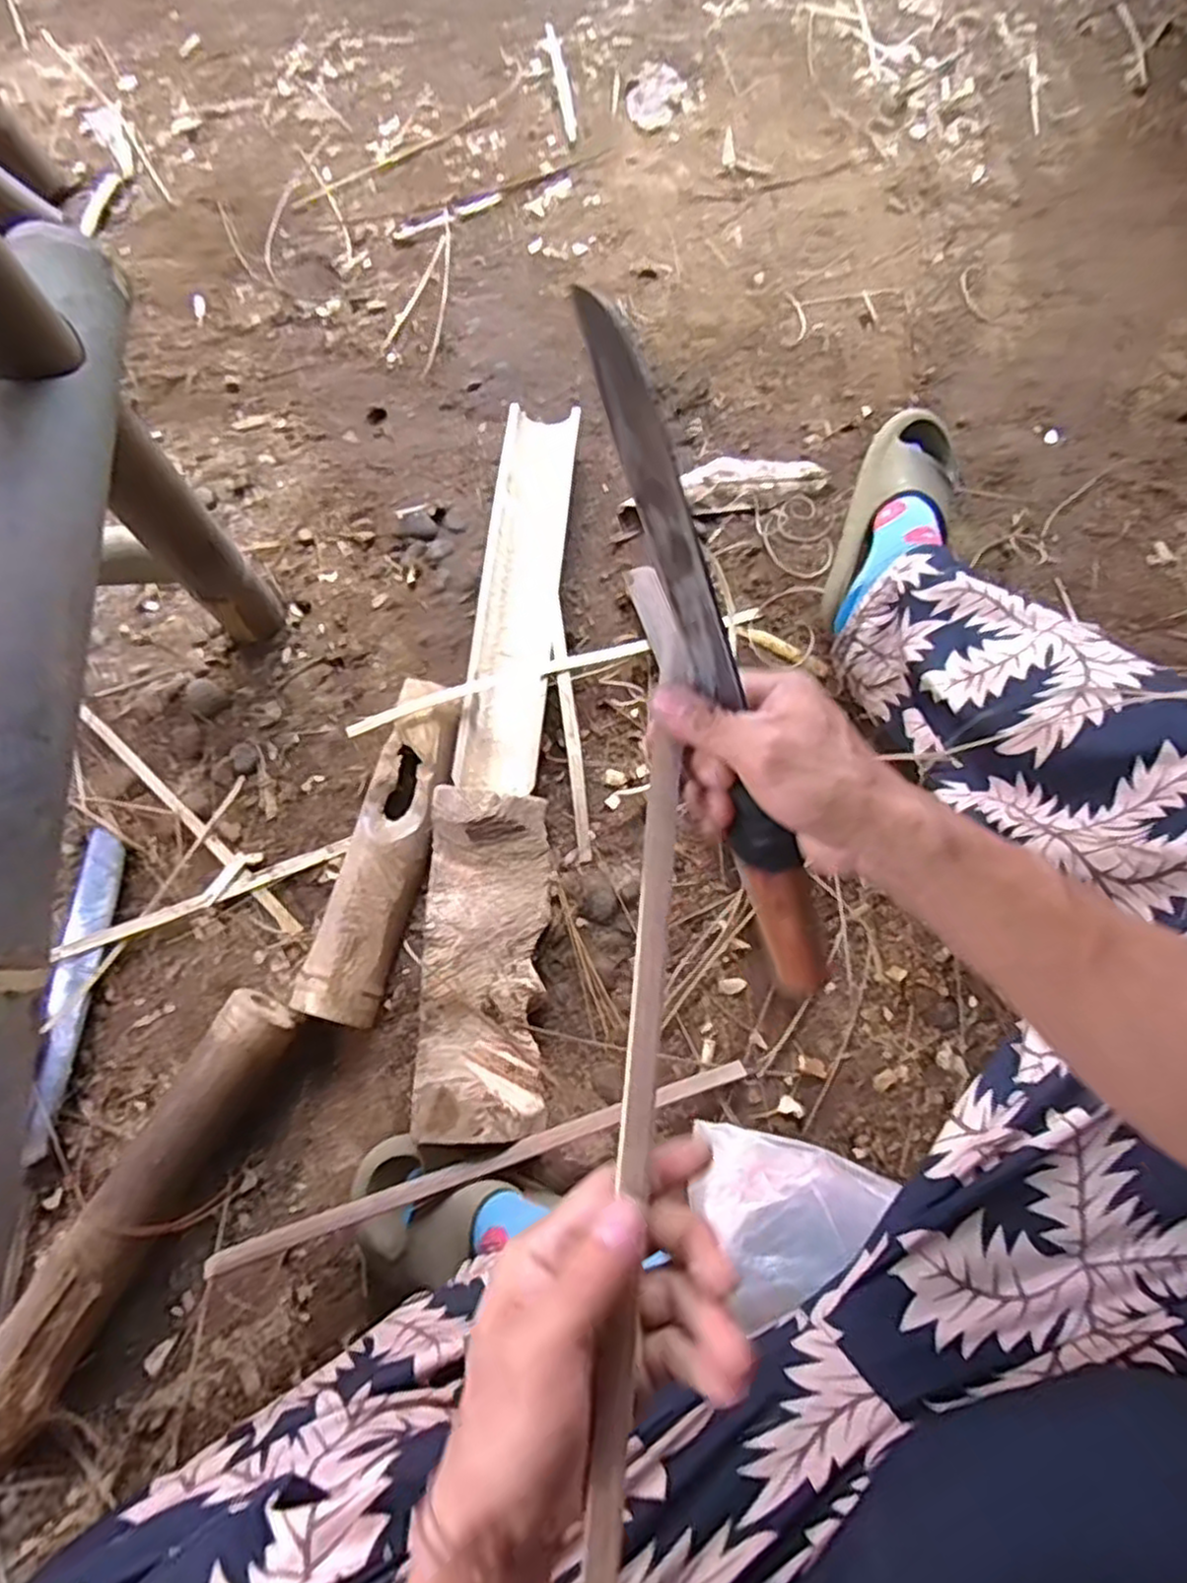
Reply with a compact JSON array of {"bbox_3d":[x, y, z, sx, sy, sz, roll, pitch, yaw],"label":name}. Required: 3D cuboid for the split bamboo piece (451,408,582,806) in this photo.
[{"bbox_3d":[-0.072,-0.198,0.790,0.086,0.039,0.414,4,75,2],"label":"split bamboo piece"}]

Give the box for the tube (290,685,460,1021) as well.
[{"bbox_3d":[-0.192,0.048,0.713,0.082,0.055,0.318,16,75,5],"label":"tube"}]

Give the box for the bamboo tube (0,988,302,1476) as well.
[{"bbox_3d":[-0.367,0.335,0.624,0.065,0.070,0.364,28,75,8],"label":"bamboo tube"}]

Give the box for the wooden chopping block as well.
[{"bbox_3d":[-0.092,0.147,0.672,0.104,0.072,0.283,1,74,0],"label":"wooden chopping block"}]

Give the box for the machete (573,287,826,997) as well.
[{"bbox_3d":[0.056,-0.048,0.358,0.024,0.034,0.334,-22,107,-6],"label":"machete"}]

